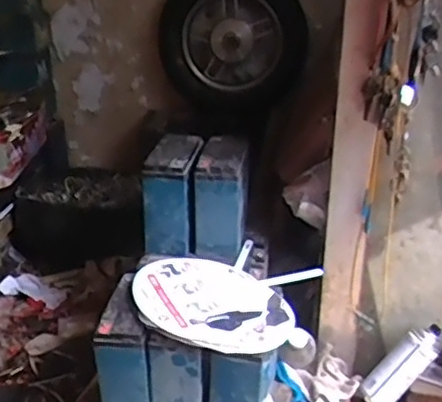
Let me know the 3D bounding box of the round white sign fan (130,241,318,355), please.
[{"bbox_3d":[0.001,0.145,1.028,0.257,0.022,0.305,17,26,25],"label":"round white sign fan"}]

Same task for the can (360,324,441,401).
[{"bbox_3d":[0.319,0.286,1.091,0.176,0.052,0.055,-49,30,4],"label":"can"}]

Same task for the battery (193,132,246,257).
[{"bbox_3d":[0.006,-0.018,1.160,0.089,0.171,0.166,3,25,6],"label":"battery"}]

